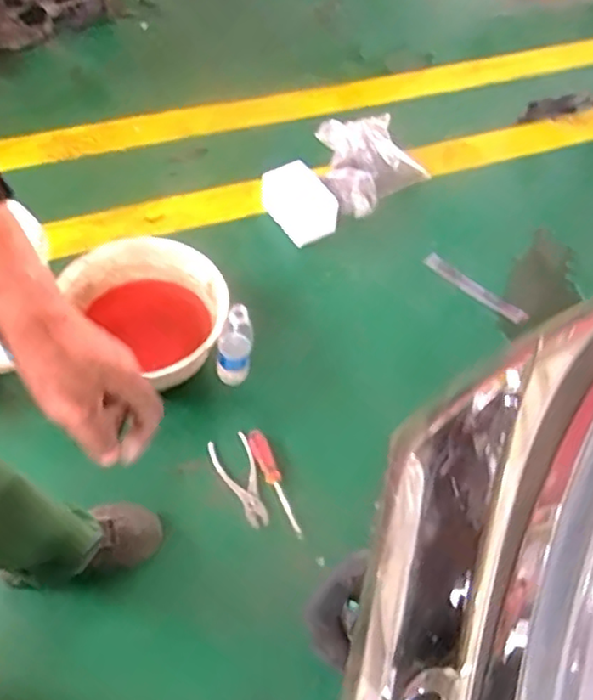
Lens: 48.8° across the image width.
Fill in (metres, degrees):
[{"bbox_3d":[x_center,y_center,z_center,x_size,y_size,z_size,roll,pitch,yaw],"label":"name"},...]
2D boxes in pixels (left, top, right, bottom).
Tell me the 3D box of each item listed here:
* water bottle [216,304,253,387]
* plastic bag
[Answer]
[{"bbox_3d":[-0.121,-0.003,1.264,0.069,0.212,0.055,2,56,-3],"label":"water bottle"},{"bbox_3d":[0.200,-0.470,1.661,0.284,0.096,0.311,-2,56,-5],"label":"plastic bag"}]

